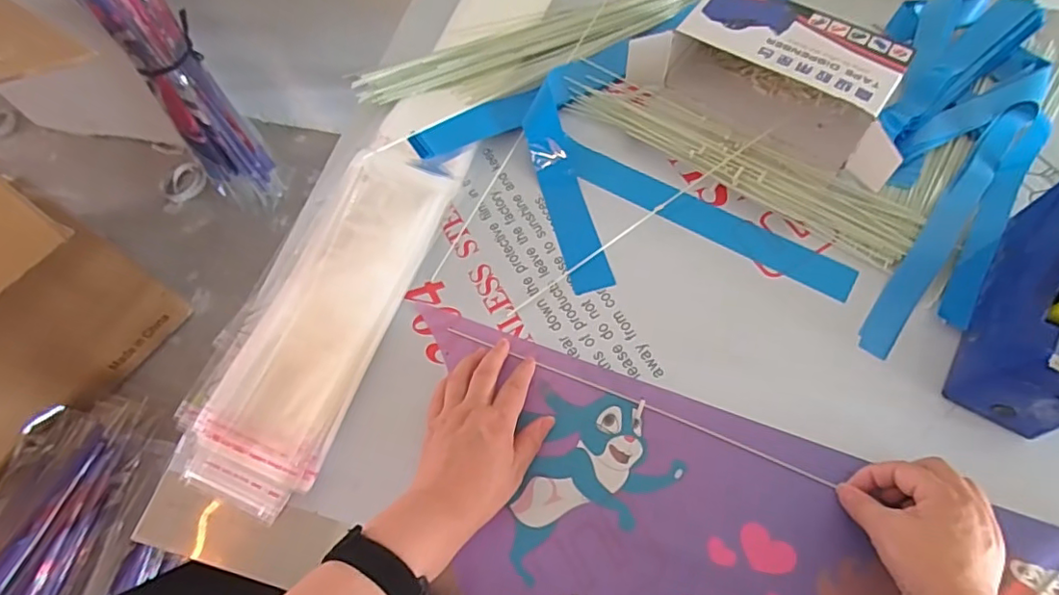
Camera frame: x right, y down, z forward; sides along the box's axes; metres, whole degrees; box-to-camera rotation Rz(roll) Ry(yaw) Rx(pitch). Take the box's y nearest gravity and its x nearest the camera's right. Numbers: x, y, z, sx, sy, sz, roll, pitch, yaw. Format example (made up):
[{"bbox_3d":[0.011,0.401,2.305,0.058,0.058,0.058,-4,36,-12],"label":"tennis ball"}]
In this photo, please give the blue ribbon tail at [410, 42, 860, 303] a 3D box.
[{"bbox_3d":[0.093,-0.095,0.576,0.263,0.032,0.375,-32,70,-9],"label":"blue ribbon tail"}]

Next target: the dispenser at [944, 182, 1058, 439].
[{"bbox_3d":[0.418,-0.004,0.443,0.068,0.128,0.205,28,69,16],"label":"dispenser"}]

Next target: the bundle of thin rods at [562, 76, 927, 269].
[{"bbox_3d":[0.208,-0.148,0.592,0.371,0.017,0.078,30,70,16],"label":"bundle of thin rods"}]

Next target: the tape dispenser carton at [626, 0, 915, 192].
[{"bbox_3d":[0.252,-0.228,0.592,0.271,0.074,0.135,30,70,16],"label":"tape dispenser carton"}]

